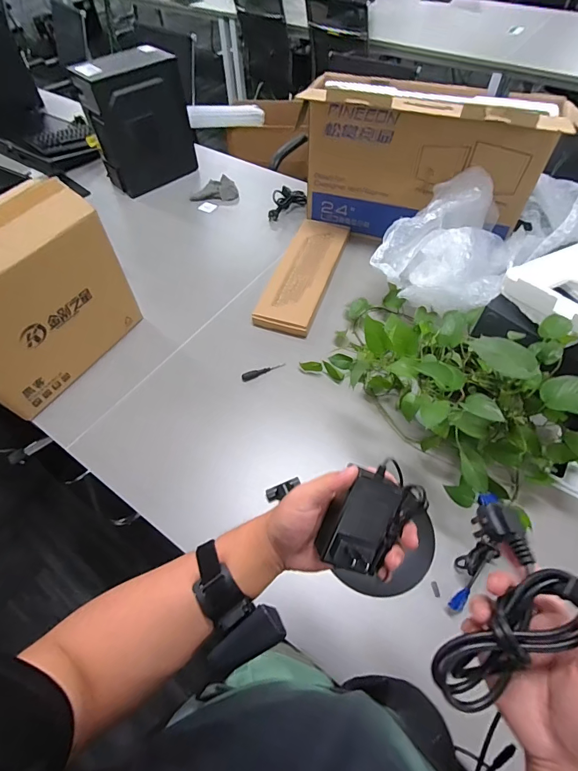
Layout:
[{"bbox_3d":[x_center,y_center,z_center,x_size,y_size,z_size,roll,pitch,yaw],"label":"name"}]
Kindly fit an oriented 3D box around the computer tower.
[{"bbox_3d":[-0.513,-0.897,1.336,0.289,0.344,0.196,-35,62,-20],"label":"computer tower"}]

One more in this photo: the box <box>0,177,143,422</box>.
[{"bbox_3d":[-0.554,-0.181,0.837,0.141,0.342,0.381,27,60,18],"label":"box"}]

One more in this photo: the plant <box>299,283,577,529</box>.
[{"bbox_3d":[0.310,-0.039,0.769,0.364,0.292,0.552,-40,64,-23],"label":"plant"}]

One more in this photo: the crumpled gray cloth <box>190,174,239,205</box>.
[{"bbox_3d":[-0.256,-0.709,1.399,0.162,0.028,0.132,7,56,6],"label":"crumpled gray cloth"}]

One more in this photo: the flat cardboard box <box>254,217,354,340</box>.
[{"bbox_3d":[0.044,-0.335,1.122,0.166,0.030,0.467,16,58,12],"label":"flat cardboard box"}]

